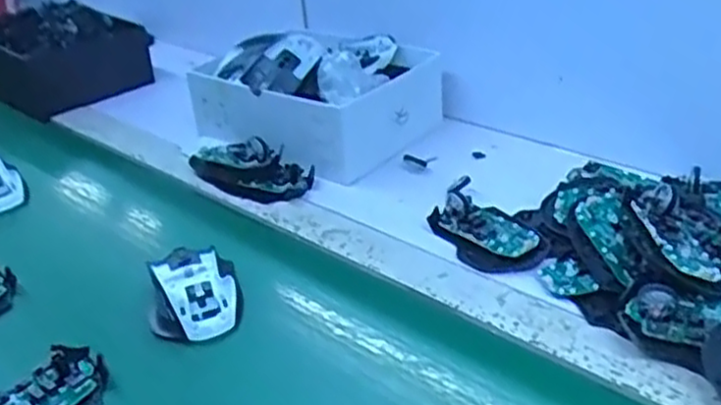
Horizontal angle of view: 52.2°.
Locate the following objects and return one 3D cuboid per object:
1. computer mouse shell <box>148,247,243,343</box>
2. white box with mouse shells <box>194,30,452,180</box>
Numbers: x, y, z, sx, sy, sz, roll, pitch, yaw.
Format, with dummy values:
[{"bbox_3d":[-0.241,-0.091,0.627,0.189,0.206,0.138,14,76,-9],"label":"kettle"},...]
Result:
[{"bbox_3d":[-0.137,0.069,0.599,0.070,0.027,0.093,-13,31,-13],"label":"computer mouse shell"},{"bbox_3d":[-0.054,-0.136,0.875,0.251,0.108,0.224,23,40,39],"label":"white box with mouse shells"}]

